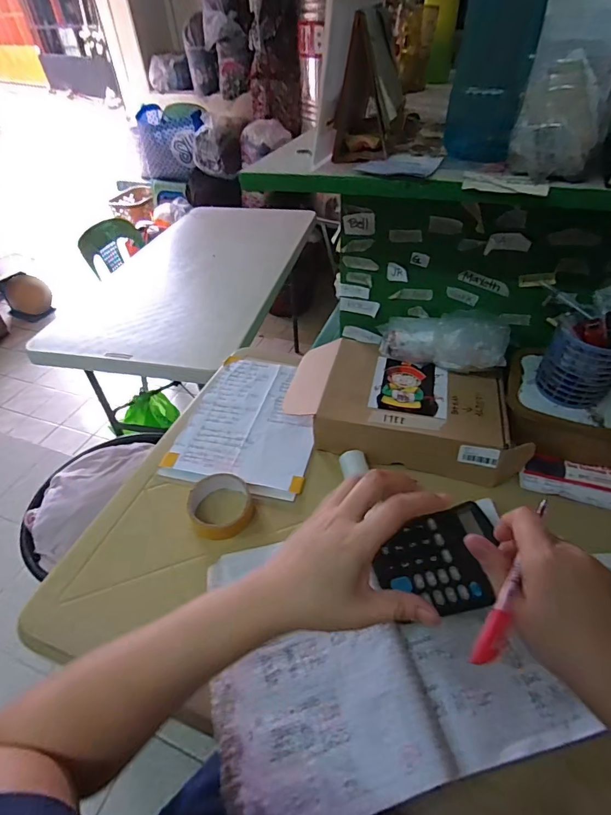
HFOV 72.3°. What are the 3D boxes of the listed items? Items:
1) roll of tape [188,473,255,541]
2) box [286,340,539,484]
[{"bbox_3d":[-0.114,0.133,0.570,0.084,0.027,0.093,-17,45,-14],"label":"roll of tape"},{"bbox_3d":[0.145,-0.002,0.649,0.346,0.067,0.187,11,45,14],"label":"box"}]

